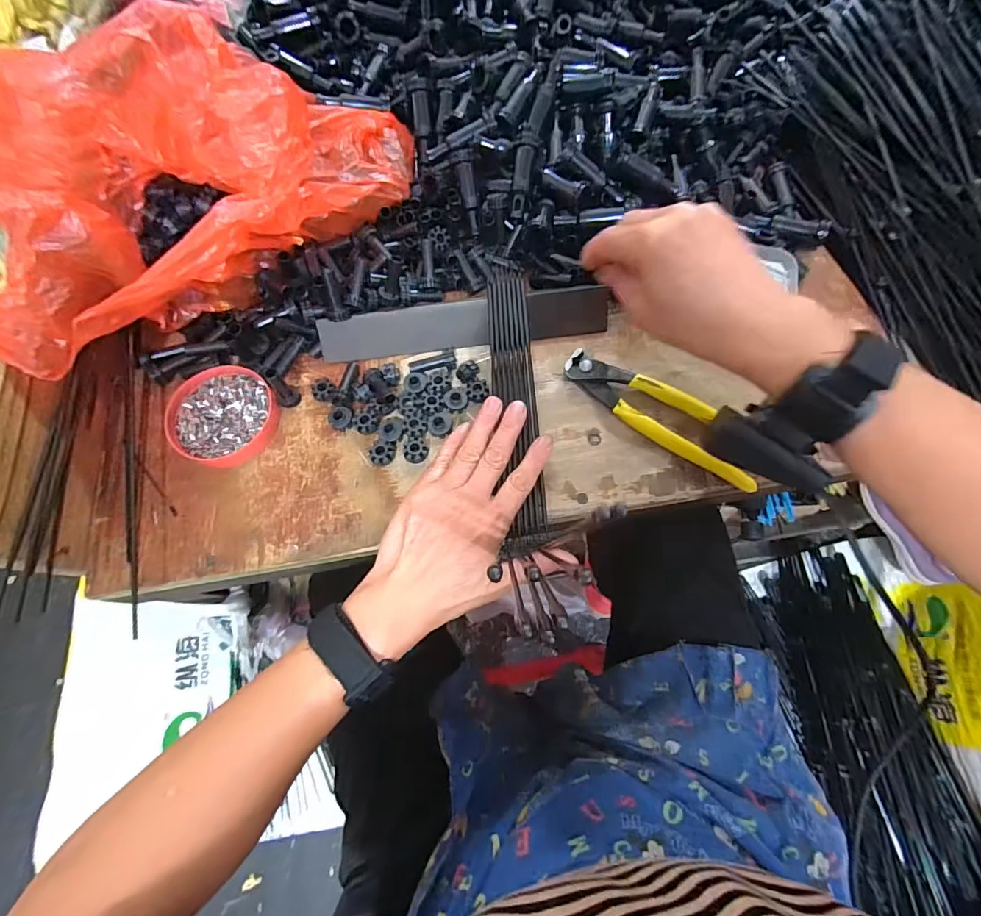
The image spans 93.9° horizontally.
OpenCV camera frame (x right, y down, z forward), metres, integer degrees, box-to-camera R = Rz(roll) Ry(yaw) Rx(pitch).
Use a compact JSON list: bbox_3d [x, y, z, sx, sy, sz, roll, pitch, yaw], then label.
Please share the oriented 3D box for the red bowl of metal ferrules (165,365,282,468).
[{"bbox_3d":[-0.214,-0.034,0.368,0.082,0.017,0.079,-1,70,2],"label":"red bowl of metal ferrules"}]

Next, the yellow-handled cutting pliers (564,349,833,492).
[{"bbox_3d":[0.130,-0.034,0.356,0.162,0.013,0.043,30,73,12],"label":"yellow-handled cutting pliers"}]

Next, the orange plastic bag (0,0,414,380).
[{"bbox_3d":[-0.220,-0.211,0.344,0.359,0.122,0.184,-34,72,-10],"label":"orange plastic bag"}]

